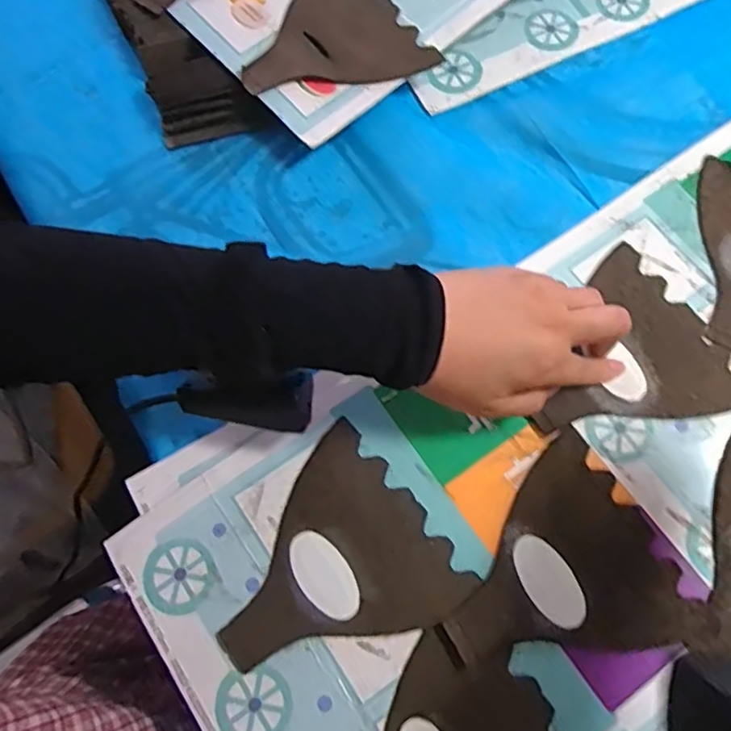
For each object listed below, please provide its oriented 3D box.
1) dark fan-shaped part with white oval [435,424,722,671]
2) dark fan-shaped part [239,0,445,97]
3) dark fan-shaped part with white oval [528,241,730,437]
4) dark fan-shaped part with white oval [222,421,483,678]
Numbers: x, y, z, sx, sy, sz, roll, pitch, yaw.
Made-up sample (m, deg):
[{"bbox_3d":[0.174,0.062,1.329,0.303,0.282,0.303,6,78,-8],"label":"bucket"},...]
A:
[{"bbox_3d":[0.102,0.120,0.339,0.128,0.004,0.119,-29,71,-11],"label":"dark fan-shaped part with white oval"},{"bbox_3d":[-0.029,-0.227,0.438,0.125,0.005,0.114,-40,81,-14],"label":"dark fan-shaped part"},{"bbox_3d":[0.157,0.001,0.383,0.126,0.006,0.119,-34,74,-8],"label":"dark fan-shaped part with white oval"},{"bbox_3d":[-0.022,0.115,0.342,0.126,0.004,0.115,-38,76,-12],"label":"dark fan-shaped part with white oval"}]

